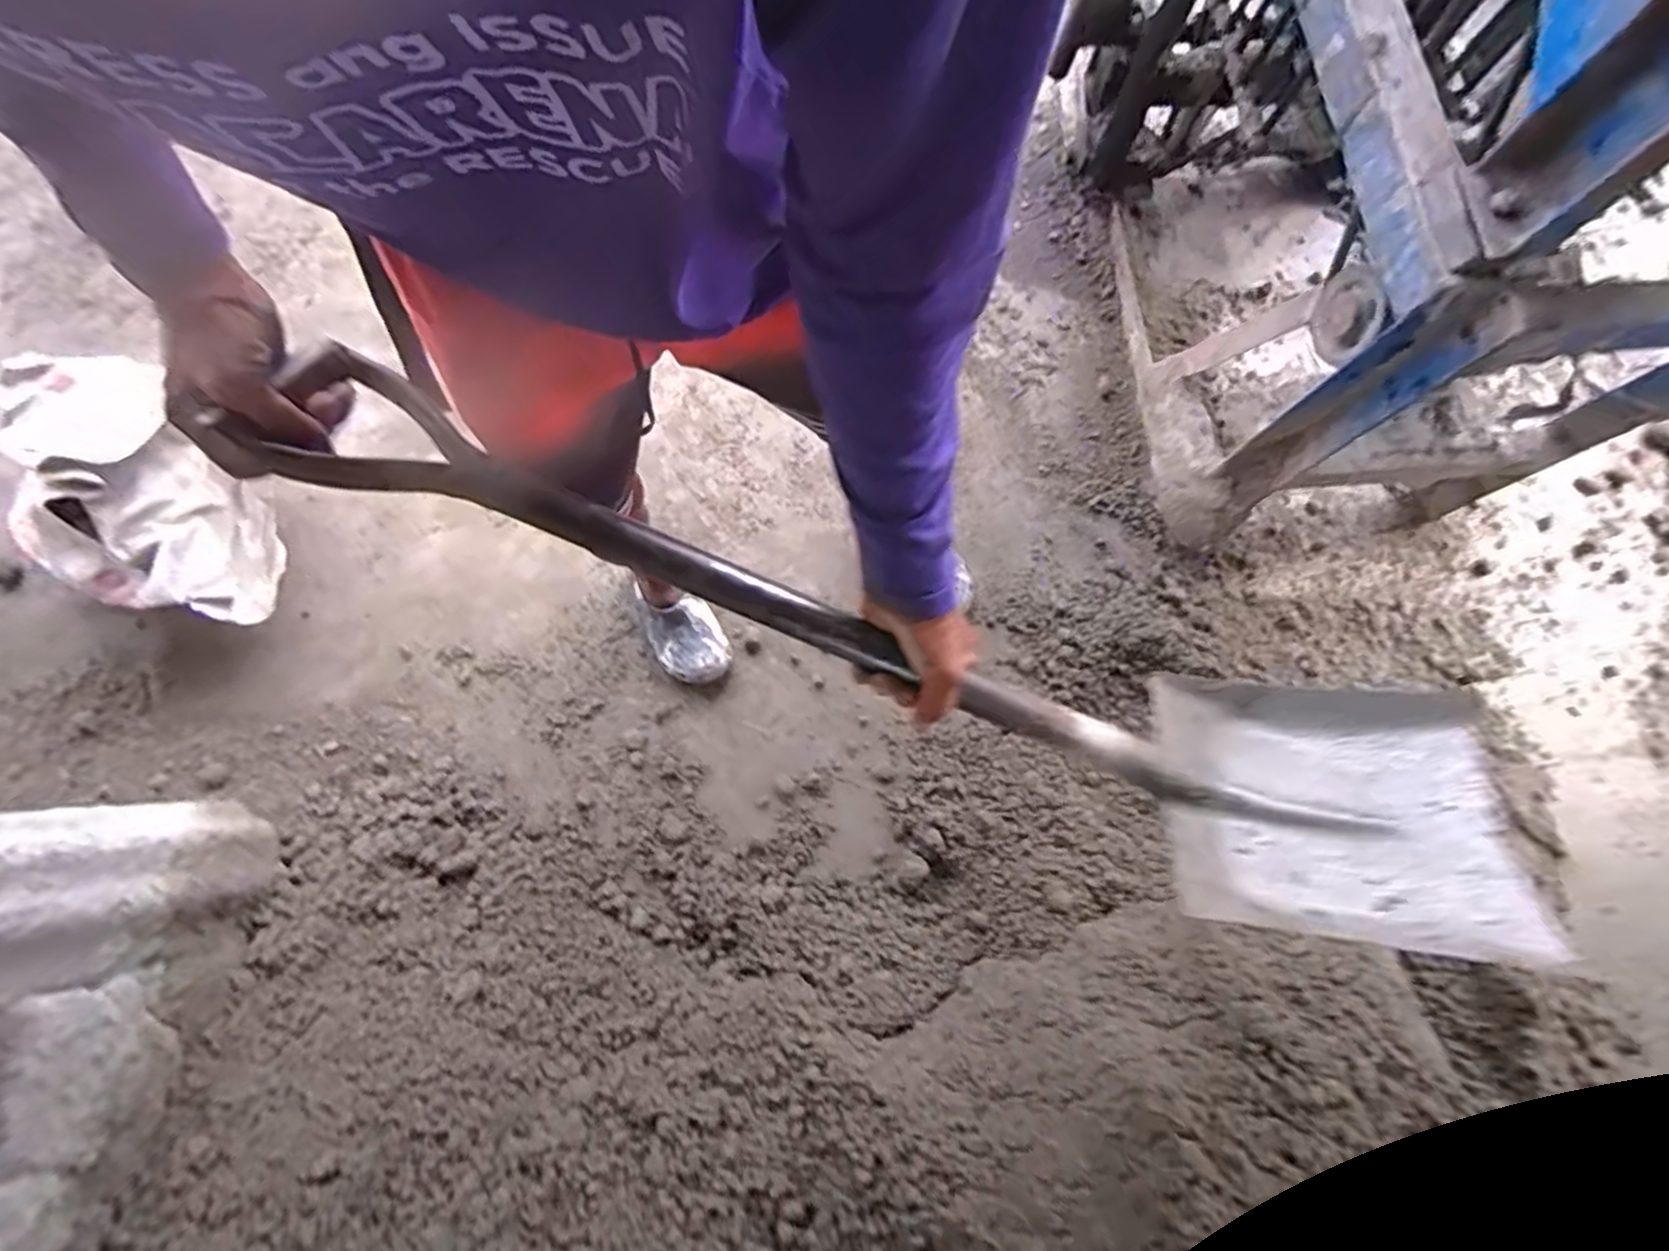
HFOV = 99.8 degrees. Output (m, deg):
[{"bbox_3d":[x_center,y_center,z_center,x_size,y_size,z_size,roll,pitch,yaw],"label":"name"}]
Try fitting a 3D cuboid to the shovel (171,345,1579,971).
[{"bbox_3d":[0.073,0.003,0.520,0.910,0.154,0.217,22,78,-5],"label":"shovel"}]

